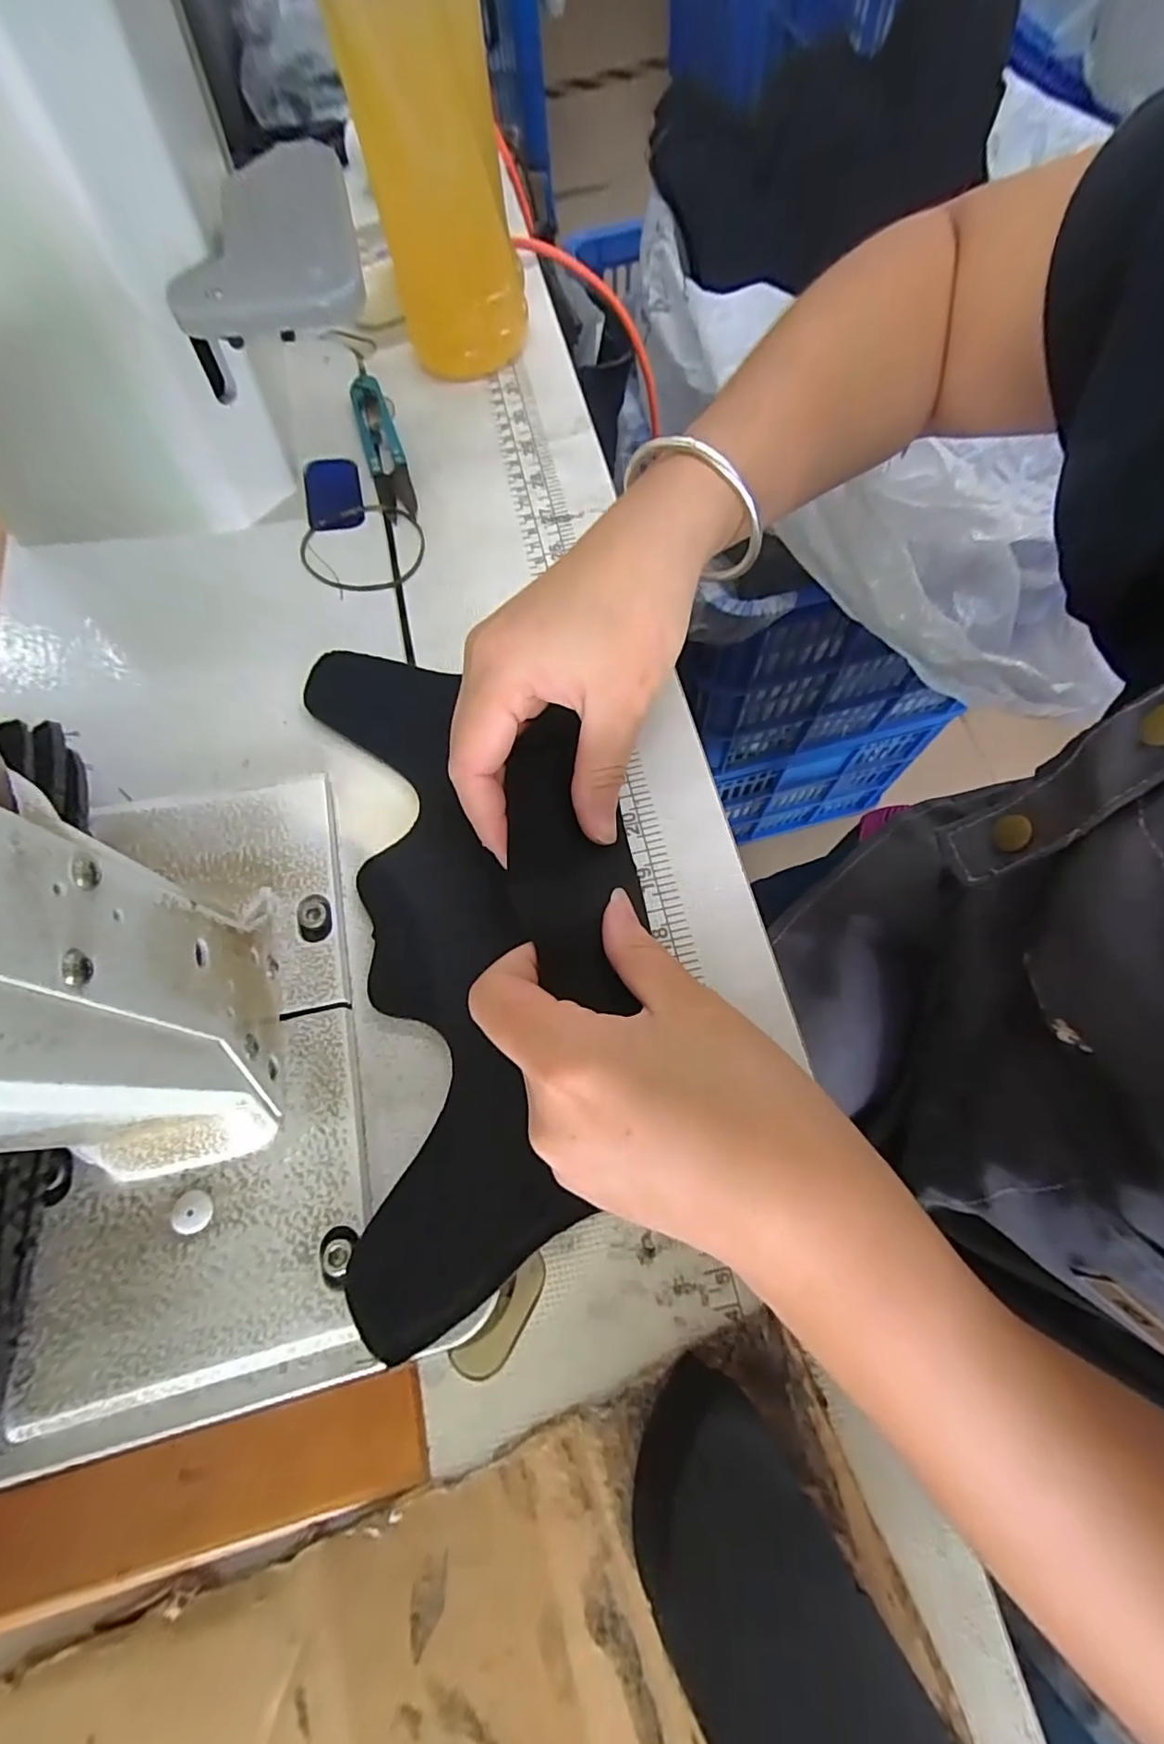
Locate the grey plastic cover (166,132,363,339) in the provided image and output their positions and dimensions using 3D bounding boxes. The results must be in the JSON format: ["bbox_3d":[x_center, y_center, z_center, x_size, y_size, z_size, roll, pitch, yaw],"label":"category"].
[{"bbox_3d":[-0.126,-0.252,0.230,0.068,0.015,0.102,-14,70,-1],"label":"grey plastic cover"}]

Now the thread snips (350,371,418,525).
[{"bbox_3d":[-0.109,-0.232,0.316,0.020,0.009,0.100,-20,70,-2],"label":"thread snips"}]

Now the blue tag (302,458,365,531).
[{"bbox_3d":[-0.132,-0.201,0.309,0.028,0.005,0.055,-13,67,-5],"label":"blue tag"}]

